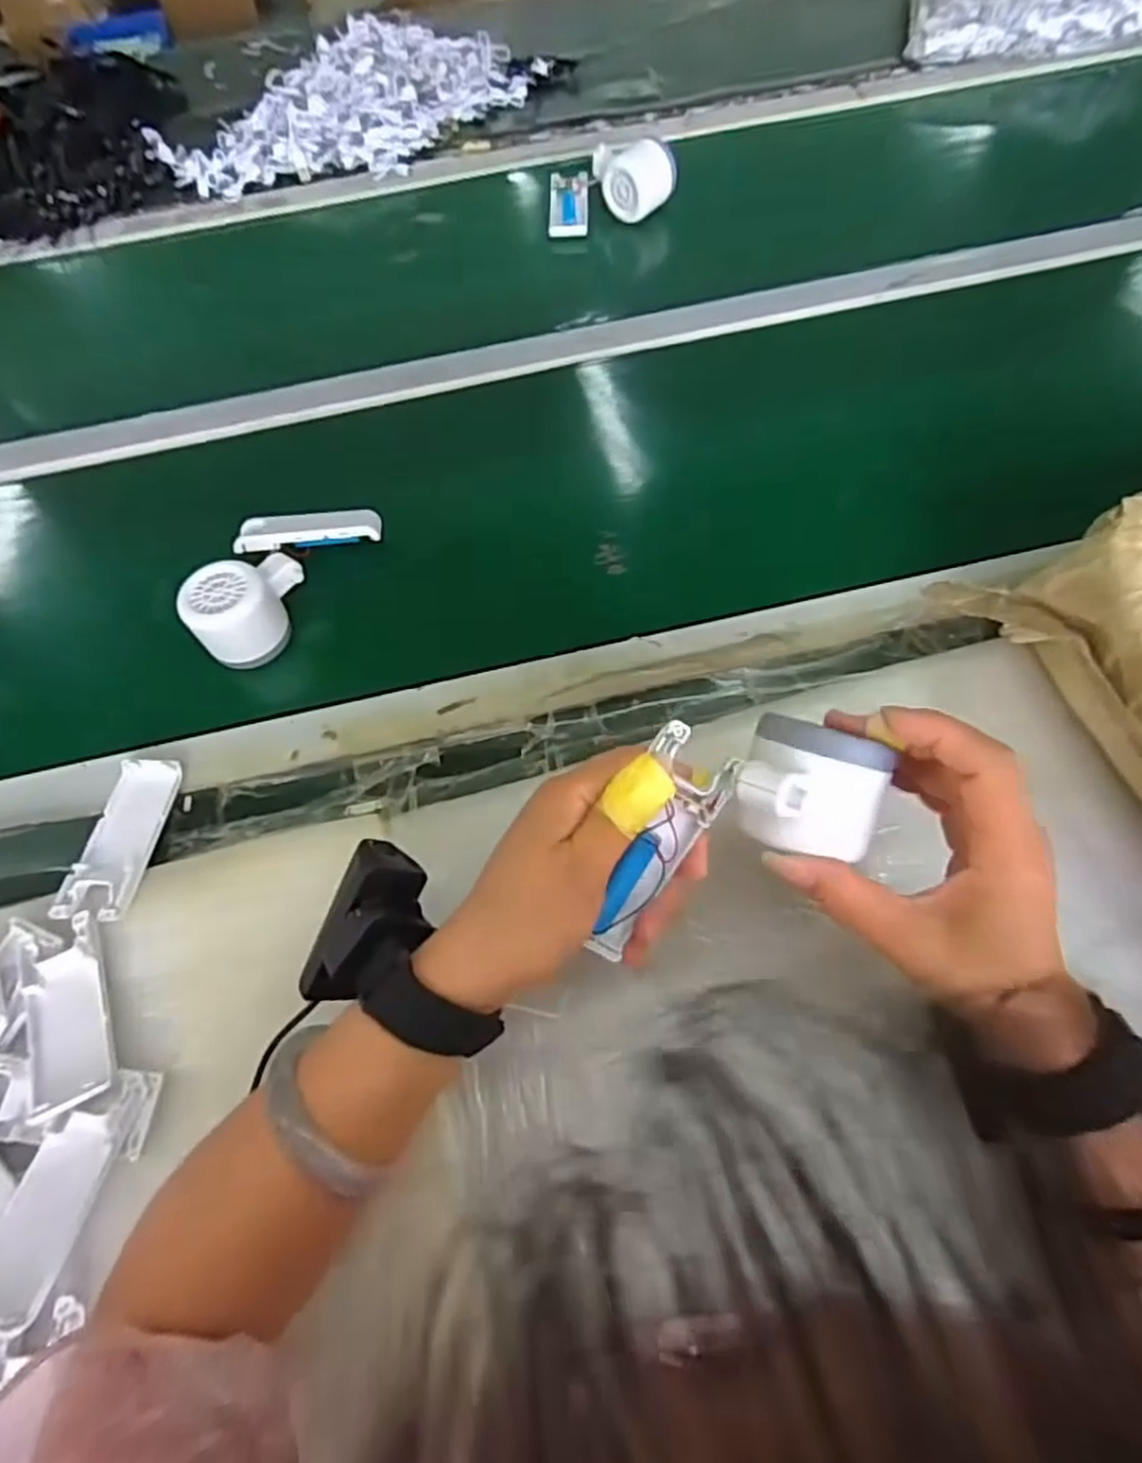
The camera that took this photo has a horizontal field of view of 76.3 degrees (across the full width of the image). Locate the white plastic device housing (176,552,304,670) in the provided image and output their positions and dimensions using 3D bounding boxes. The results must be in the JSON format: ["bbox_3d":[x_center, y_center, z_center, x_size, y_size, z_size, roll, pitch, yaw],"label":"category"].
[{"bbox_3d":[-0.221,-0.088,0.505,0.080,0.049,0.058,-35,67,-13],"label":"white plastic device housing"}]

